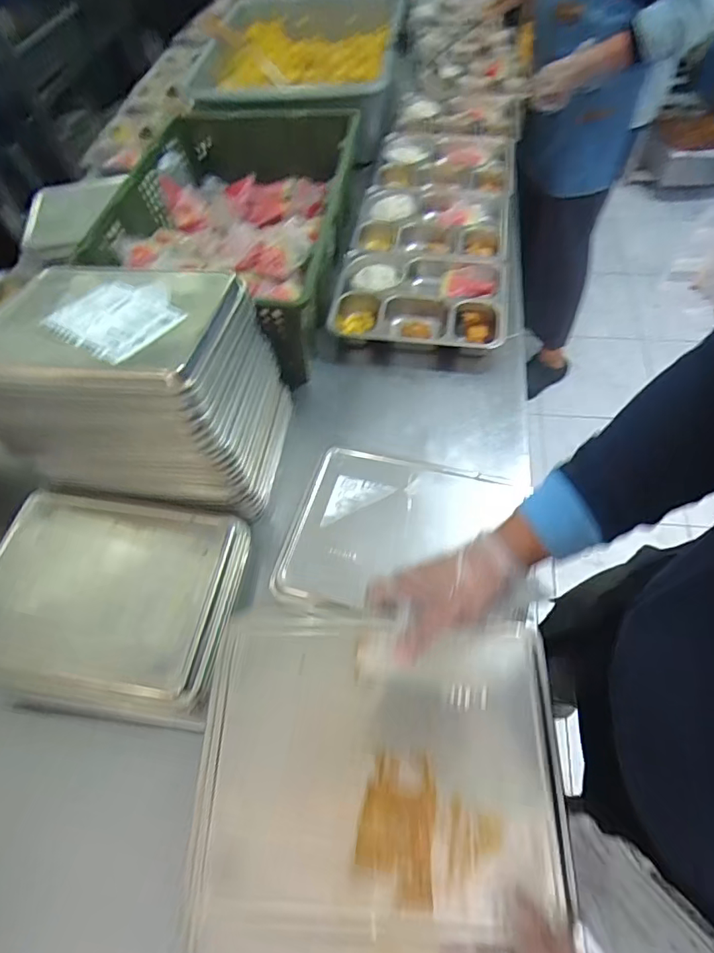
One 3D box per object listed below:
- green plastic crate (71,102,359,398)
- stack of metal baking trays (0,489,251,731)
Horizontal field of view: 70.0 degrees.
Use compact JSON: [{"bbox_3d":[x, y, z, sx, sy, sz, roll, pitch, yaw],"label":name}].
[{"bbox_3d":[-0.205,-0.464,0.918,0.378,0.171,0.664,6,57,7],"label":"green plastic crate"},{"bbox_3d":[-0.279,0.140,0.586,0.267,0.081,0.227,5,57,7],"label":"stack of metal baking trays"}]

